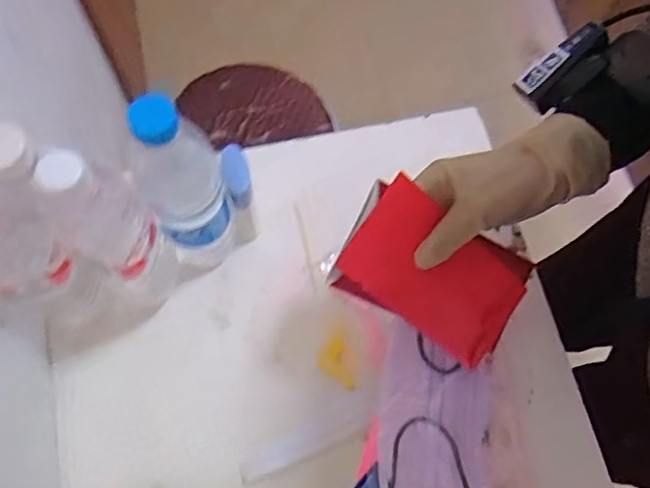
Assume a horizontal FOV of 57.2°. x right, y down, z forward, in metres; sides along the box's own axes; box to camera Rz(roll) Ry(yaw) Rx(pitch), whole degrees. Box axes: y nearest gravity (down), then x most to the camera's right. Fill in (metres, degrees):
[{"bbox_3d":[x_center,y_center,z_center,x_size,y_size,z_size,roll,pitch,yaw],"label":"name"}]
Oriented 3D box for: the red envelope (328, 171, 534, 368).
[{"bbox_3d":[0.088,0.024,0.458,0.164,0.013,0.092,31,91,-25],"label":"red envelope"}]

